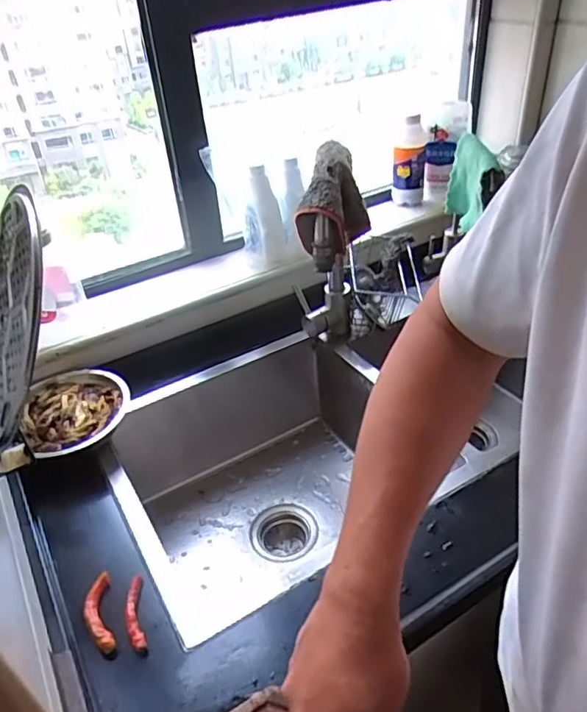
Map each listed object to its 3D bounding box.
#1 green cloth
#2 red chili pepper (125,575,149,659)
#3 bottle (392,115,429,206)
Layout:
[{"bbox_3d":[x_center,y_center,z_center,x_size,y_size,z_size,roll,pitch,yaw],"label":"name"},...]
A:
[{"bbox_3d":[0.276,-0.268,0.887,0.027,0.139,0.129,-5,37,-1],"label":"green cloth"},{"bbox_3d":[-0.169,0.276,0.610,0.019,0.014,0.087,-12,37,-11],"label":"red chili pepper"},{"bbox_3d":[0.229,-0.384,1.123,0.061,0.168,0.077,4,37,11],"label":"bottle"}]

